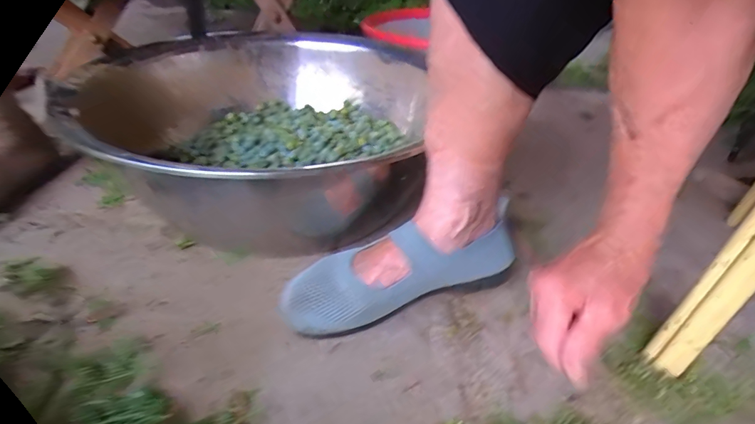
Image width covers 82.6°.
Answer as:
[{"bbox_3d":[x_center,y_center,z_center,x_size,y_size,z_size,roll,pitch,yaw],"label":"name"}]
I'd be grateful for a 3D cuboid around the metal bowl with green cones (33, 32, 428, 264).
[{"bbox_3d":[-0.133,-0.097,0.555,0.405,0.158,0.429,1,36,-1],"label":"metal bowl with green cones"}]

